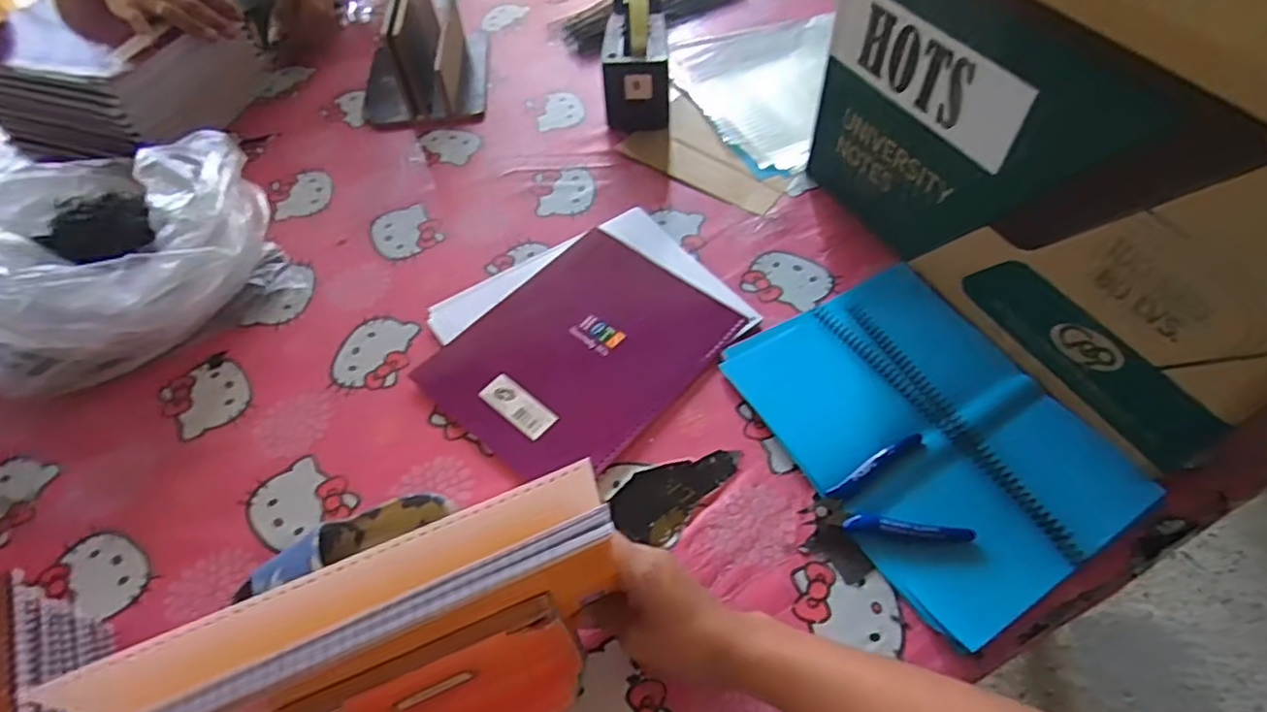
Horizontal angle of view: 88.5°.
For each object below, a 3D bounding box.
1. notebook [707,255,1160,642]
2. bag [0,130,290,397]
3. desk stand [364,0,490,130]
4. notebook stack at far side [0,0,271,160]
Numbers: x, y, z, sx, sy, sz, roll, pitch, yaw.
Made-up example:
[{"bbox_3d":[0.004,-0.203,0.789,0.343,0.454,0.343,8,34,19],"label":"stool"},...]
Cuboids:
[{"bbox_3d":[0.242,0.055,0.540,0.217,0.015,0.288,-26,57,-14],"label":"notebook"},{"bbox_3d":[-0.507,-0.098,0.614,0.295,0.154,0.228,-11,55,-4],"label":"bag"},{"bbox_3d":[-0.281,-0.410,0.840,0.157,0.124,0.199,-7,55,-1],"label":"desk stand"},{"bbox_3d":[-0.638,-0.342,0.812,0.288,0.117,0.195,12,57,12],"label":"notebook stack at far side"}]

